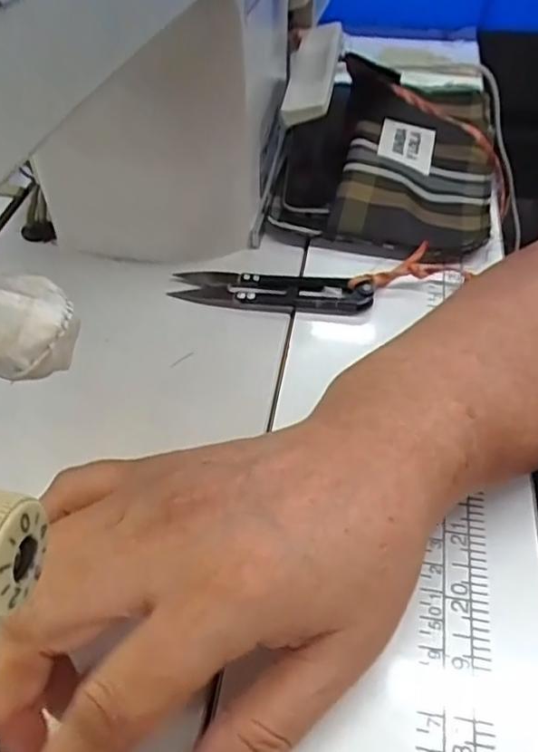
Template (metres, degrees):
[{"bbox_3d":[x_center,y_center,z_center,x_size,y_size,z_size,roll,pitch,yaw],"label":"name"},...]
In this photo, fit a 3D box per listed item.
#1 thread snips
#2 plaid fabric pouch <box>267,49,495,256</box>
[{"bbox_3d":[0.002,-0.045,0.319,0.100,0.013,0.024,5,48,6],"label":"thread snips"},{"bbox_3d":[0.073,-0.136,0.384,0.126,0.029,0.166,13,54,10],"label":"plaid fabric pouch"}]

